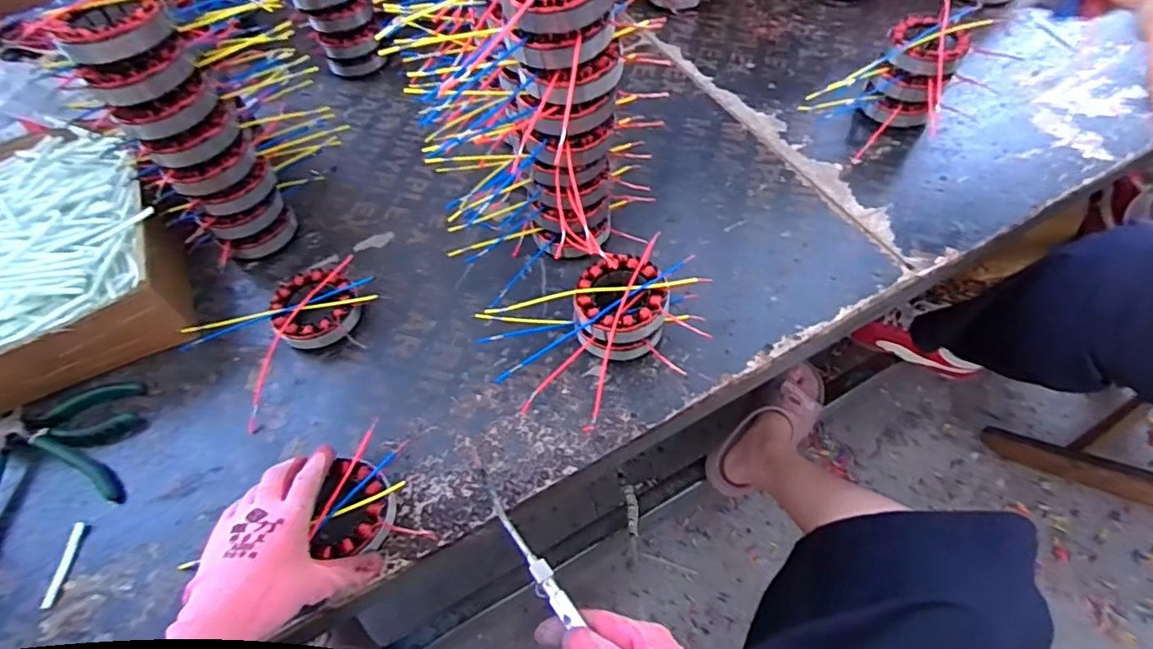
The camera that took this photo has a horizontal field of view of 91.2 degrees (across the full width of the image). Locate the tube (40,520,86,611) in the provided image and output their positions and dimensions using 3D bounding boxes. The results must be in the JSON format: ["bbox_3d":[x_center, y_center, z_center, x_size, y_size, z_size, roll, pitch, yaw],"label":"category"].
[{"bbox_3d":[-0.439,0.205,0.484,0.009,0.007,0.068,-5,58,1],"label":"tube"}]

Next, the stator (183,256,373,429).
[{"bbox_3d":[-0.299,0.001,0.591,0.182,0.037,0.140,-39,64,-19],"label":"stator"}]

